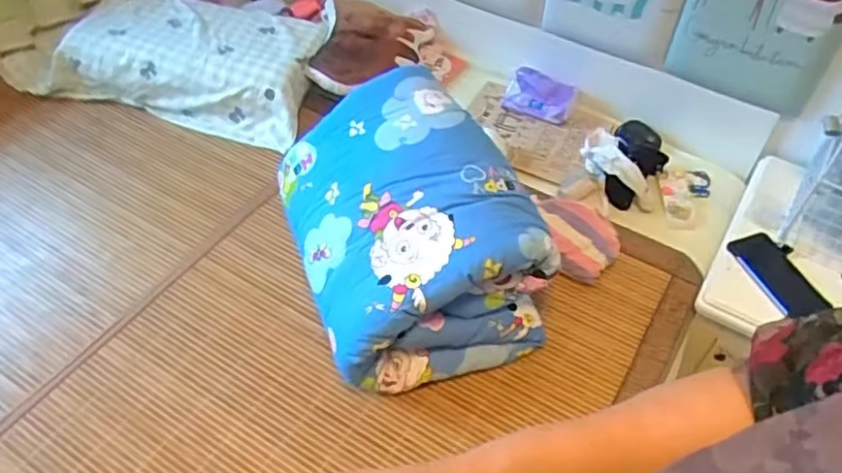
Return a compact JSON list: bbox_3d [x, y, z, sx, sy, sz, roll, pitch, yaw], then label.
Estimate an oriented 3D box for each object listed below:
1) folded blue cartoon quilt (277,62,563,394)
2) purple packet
[{"bbox_3d":[-0.023,-0.019,0.965,0.296,0.250,0.380,-17,52,-15],"label":"folded blue cartoon quilt"},{"bbox_3d":[0.237,-0.286,1.334,0.136,0.059,0.104,20,51,15],"label":"purple packet"}]

